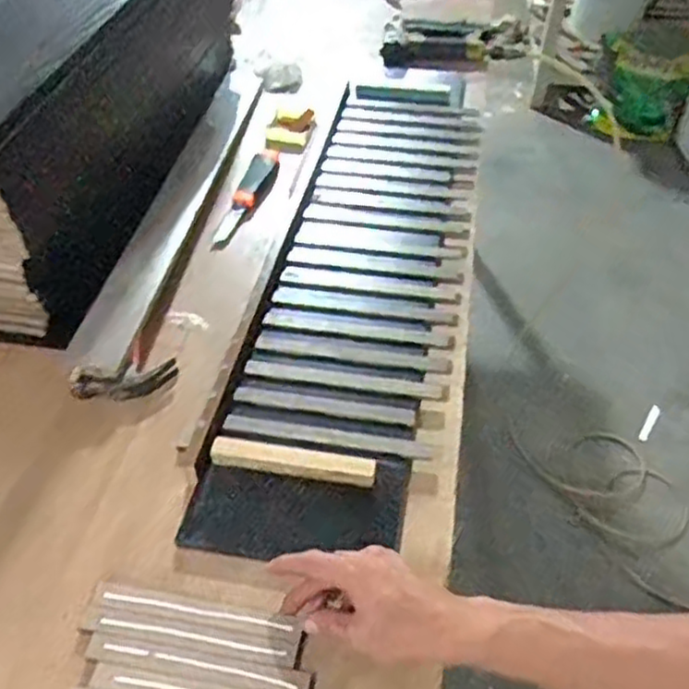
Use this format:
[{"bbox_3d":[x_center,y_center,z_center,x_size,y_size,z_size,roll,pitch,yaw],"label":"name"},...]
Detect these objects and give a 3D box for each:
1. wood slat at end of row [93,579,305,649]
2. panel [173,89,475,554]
[{"bbox_3d":[-0.118,0.216,0.587,0.174,0.004,0.023,7,47,12],"label":"wood slat at end of row"},{"bbox_3d":[0.033,-0.114,0.873,0.212,0.020,0.791,7,48,8],"label":"panel"}]

